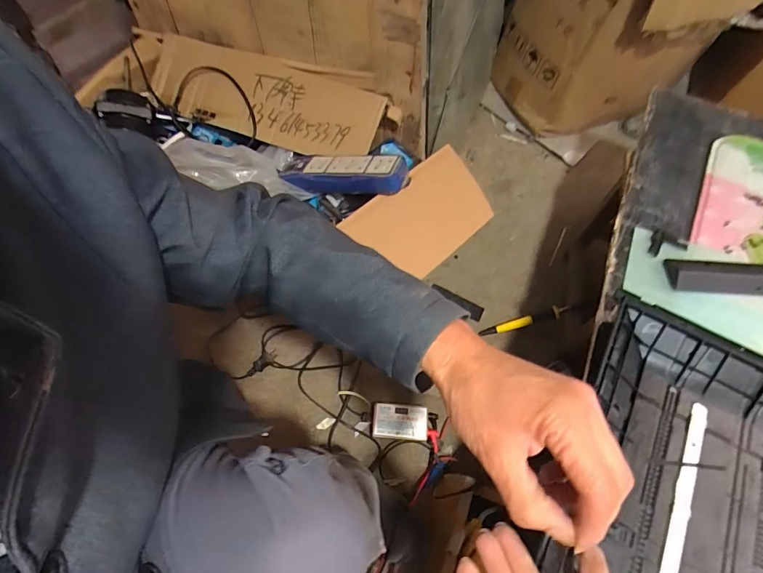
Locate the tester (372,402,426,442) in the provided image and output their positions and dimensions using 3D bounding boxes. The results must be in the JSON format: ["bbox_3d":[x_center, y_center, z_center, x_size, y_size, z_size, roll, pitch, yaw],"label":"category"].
[{"bbox_3d":[0.032,0.239,0.731,0.094,0.034,0.060,4,66,-1],"label":"tester"}]

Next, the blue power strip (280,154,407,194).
[{"bbox_3d":[-0.060,-0.166,0.618,0.202,0.035,0.058,6,61,19],"label":"blue power strip"}]

